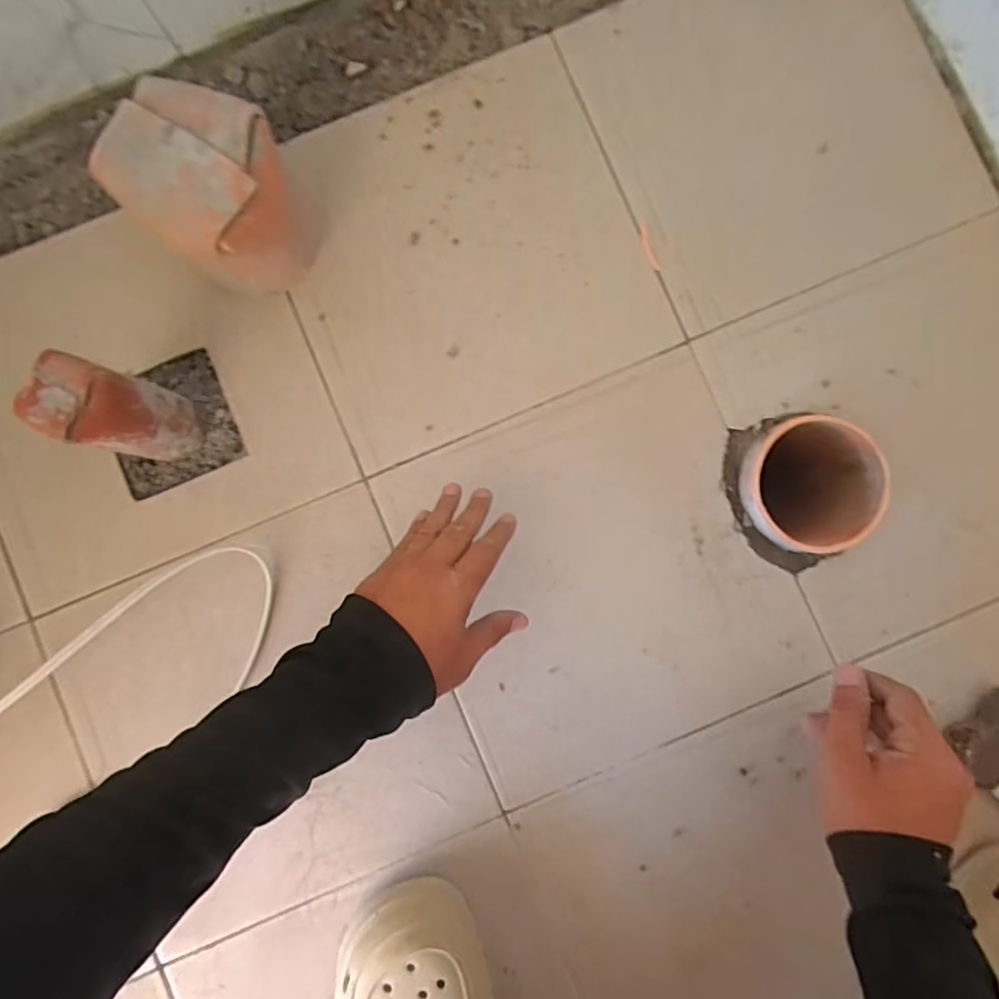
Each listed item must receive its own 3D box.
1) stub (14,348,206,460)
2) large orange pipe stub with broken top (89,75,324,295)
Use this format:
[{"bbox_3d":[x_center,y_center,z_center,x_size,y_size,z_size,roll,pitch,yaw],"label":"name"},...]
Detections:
[{"bbox_3d":[-0.282,-0.064,0.435,0.052,0.137,0.054,0,87,1],"label":"stub"},{"bbox_3d":[-0.201,-0.218,0.441,0.095,0.141,0.099,0,87,1],"label":"large orange pipe stub with broken top"}]

